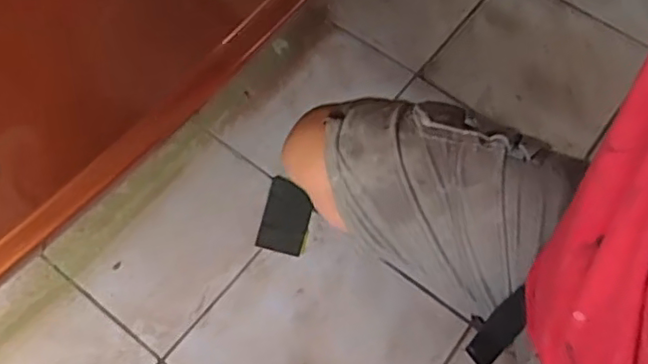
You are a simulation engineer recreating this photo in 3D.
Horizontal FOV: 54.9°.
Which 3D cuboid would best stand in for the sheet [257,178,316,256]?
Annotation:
[{"bbox_3d":[-0.055,0.049,0.925,0.069,0.005,0.112,13,66,-1],"label":"sheet"}]

